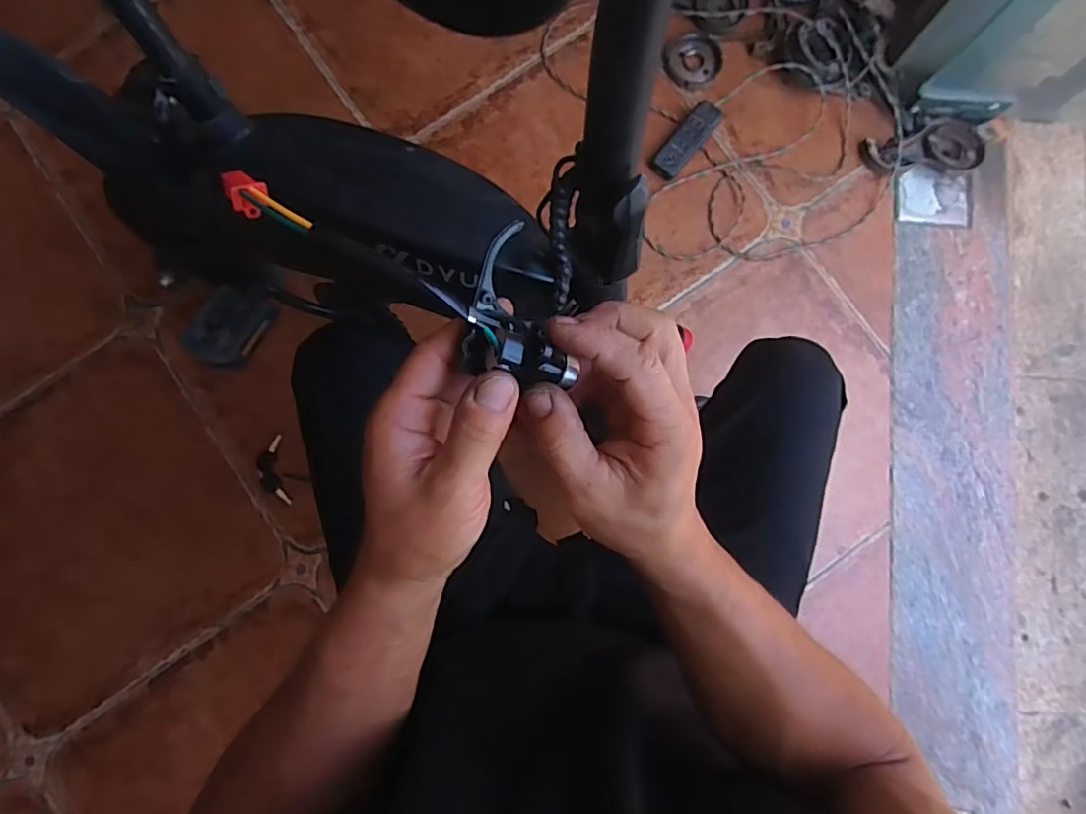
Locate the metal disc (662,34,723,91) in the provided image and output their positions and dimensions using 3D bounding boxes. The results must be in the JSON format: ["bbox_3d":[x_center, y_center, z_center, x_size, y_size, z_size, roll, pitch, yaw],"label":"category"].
[{"bbox_3d":[0.262,-0.602,1.014,0.099,0.014,0.093,0,83,0],"label":"metal disc"}]

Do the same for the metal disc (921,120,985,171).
[{"bbox_3d":[0.692,-0.440,0.980,0.092,0.017,0.097,-2,73,8],"label":"metal disc"}]

